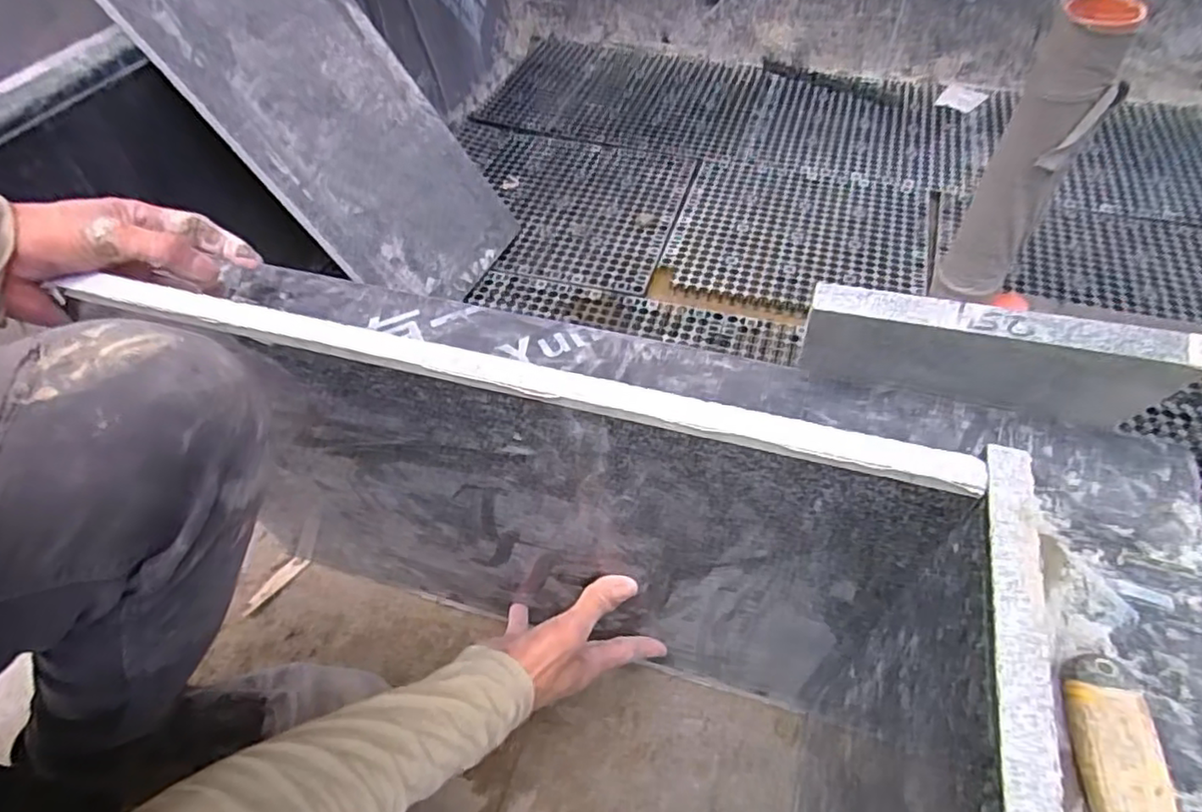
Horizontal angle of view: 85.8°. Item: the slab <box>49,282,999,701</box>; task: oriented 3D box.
[{"bbox_3d":[-0.075,0.095,0.496,0.530,0.373,0.016,12,52,13],"label":"slab"}]

